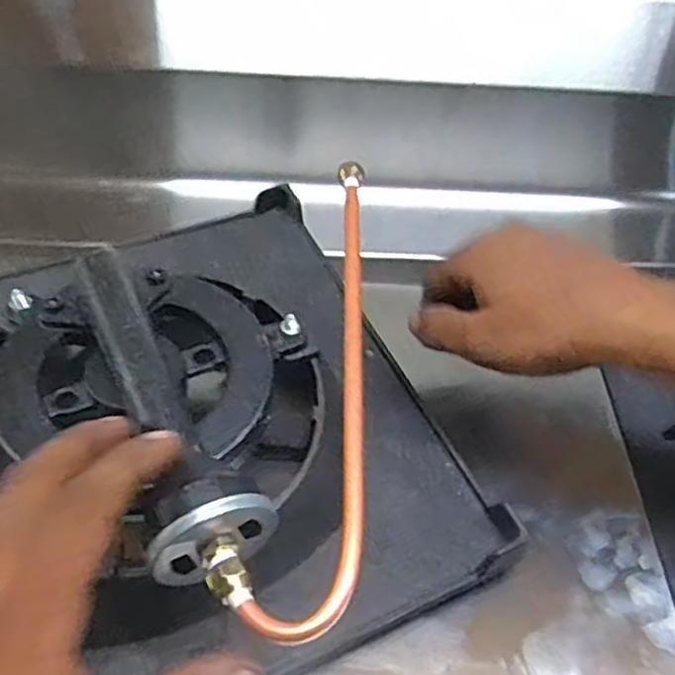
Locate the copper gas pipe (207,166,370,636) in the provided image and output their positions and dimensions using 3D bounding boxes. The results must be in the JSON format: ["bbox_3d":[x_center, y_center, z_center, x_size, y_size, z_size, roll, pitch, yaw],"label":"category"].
[{"bbox_3d":[-0.001,0.006,0.327,0.054,0.014,0.257,10,50,4],"label":"copper gas pipe"}]

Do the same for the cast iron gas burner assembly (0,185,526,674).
[{"bbox_3d":[-0.100,0.027,0.360,0.289,0.113,0.292,-19,54,-19],"label":"cast iron gas burner assembly"}]

